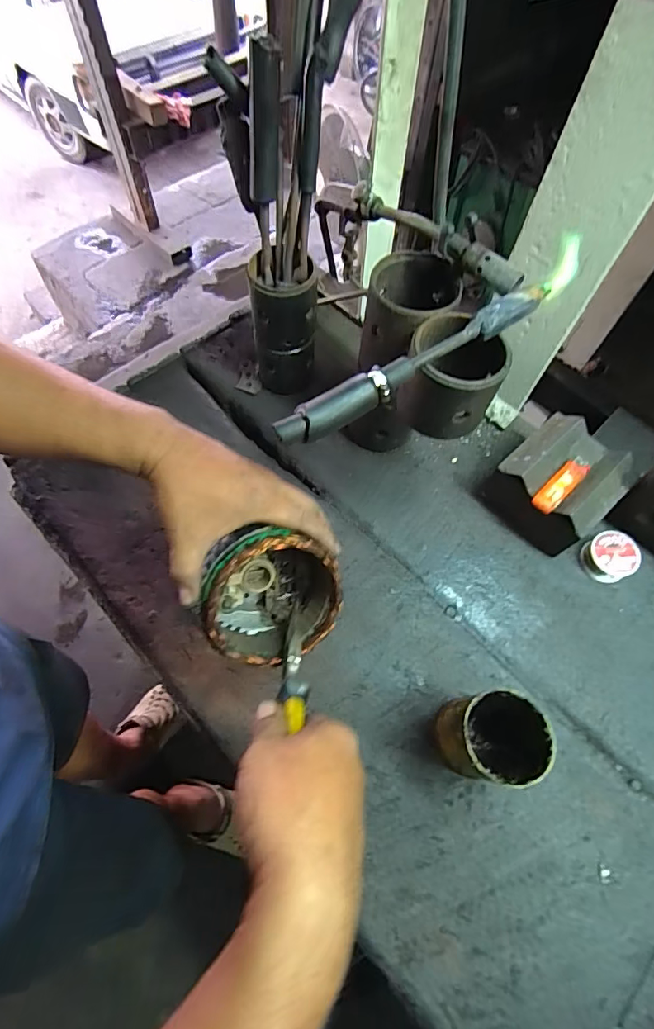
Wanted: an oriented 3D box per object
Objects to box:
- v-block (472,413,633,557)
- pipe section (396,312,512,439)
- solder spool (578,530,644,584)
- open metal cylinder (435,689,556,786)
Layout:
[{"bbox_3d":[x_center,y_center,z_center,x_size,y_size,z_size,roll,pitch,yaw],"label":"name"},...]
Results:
[{"bbox_3d":[0.273,-0.032,0.565,0.127,0.098,0.124,-34,70,-18],"label":"v-block"},{"bbox_3d":[0.115,-0.129,0.442,0.087,0.084,0.088,9,64,2],"label":"pipe section"},{"bbox_3d":[0.340,0.050,0.559,0.055,0.033,0.053,1,64,-2],"label":"solder spool"},{"bbox_3d":[0.151,0.207,0.435,0.087,0.116,0.075,2,64,-2],"label":"open metal cylinder"}]

